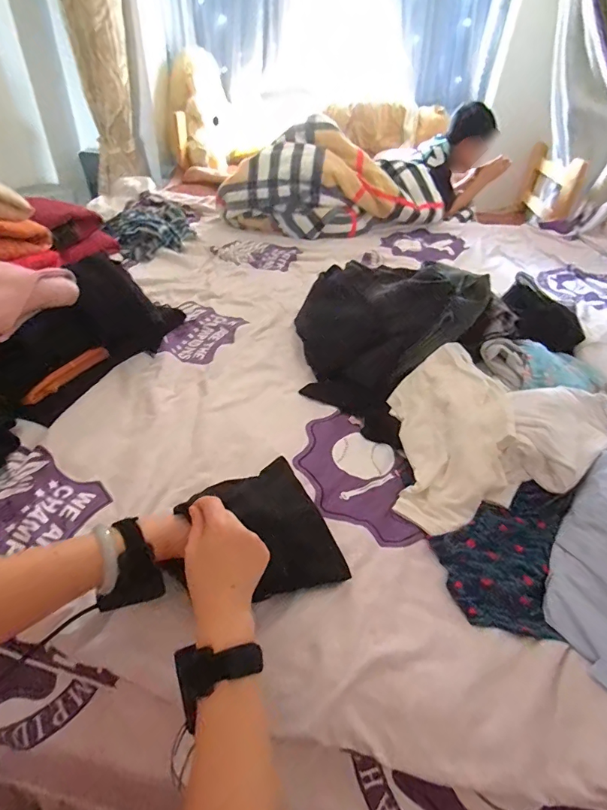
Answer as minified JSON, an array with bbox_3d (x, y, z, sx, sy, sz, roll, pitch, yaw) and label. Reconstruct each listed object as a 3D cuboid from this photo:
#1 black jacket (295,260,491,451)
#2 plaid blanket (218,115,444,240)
[{"bbox_3d":[0.112,-0.172,0.860,0.416,0.202,0.328,30,46,28],"label":"black jacket"},{"bbox_3d":[0.124,-0.817,1.552,0.835,0.318,0.286,-9,40,-15],"label":"plaid blanket"}]

